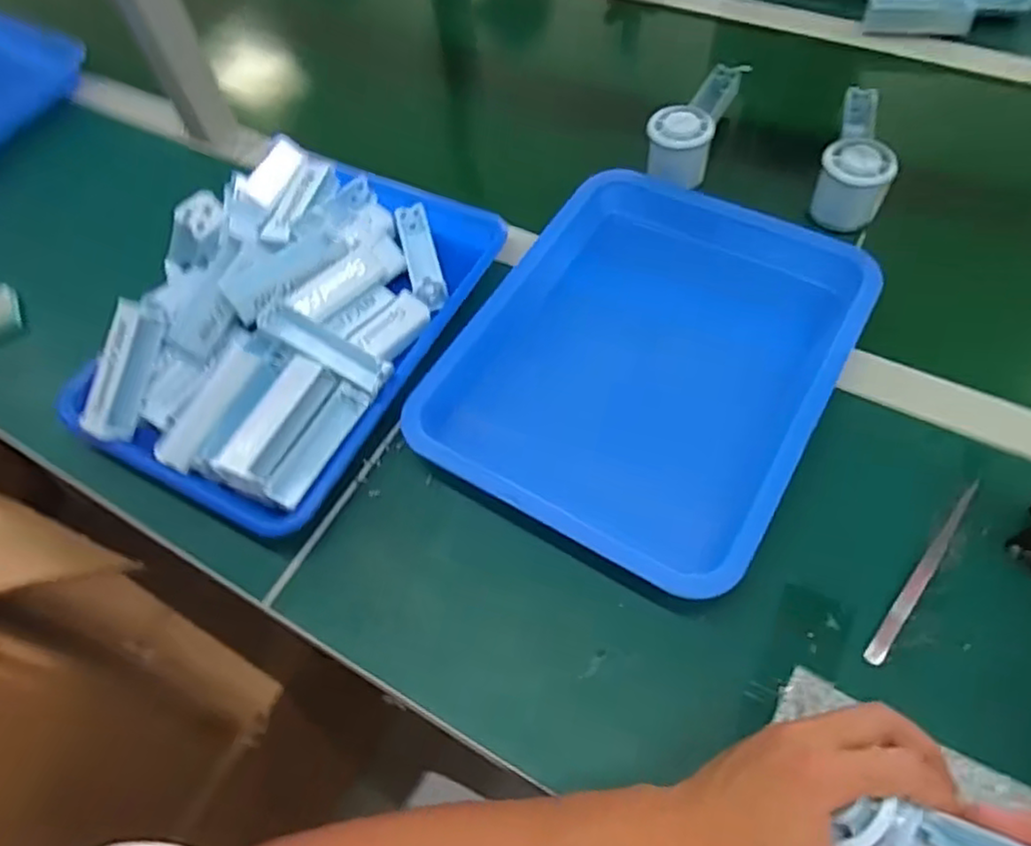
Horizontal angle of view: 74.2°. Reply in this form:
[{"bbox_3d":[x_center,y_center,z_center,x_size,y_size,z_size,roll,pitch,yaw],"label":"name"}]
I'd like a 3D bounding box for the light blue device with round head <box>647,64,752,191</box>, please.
[{"bbox_3d":[0.173,-0.297,0.650,0.053,0.056,0.150,20,62,16],"label":"light blue device with round head"}]

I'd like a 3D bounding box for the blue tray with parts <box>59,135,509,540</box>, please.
[{"bbox_3d":[-0.183,-0.099,0.548,0.228,0.097,0.329,23,63,18],"label":"blue tray with parts"}]

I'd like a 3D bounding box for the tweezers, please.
[{"bbox_3d":[0.264,0.095,0.437,0.012,0.014,0.142,35,67,23],"label":"tweezers"}]

